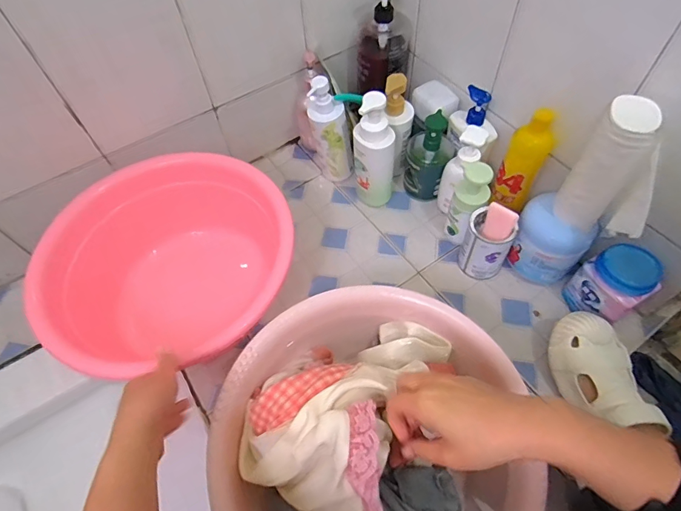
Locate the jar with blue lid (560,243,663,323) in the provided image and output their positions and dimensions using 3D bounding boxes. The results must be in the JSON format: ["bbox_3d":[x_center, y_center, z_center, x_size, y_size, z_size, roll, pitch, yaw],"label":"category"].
[{"bbox_3d":[0.396,0.044,0.603,0.081,0.108,0.081,-1,58,2],"label":"jar with blue lid"}]

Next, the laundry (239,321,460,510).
[{"bbox_3d":[0.014,0.182,0.457,0.235,0.130,0.263,3,58,5],"label":"laundry"}]

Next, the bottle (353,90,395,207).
[{"bbox_3d":[0.056,-0.165,0.692,0.067,0.215,0.058,4,58,5],"label":"bottle"}]

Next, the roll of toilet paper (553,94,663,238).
[{"bbox_3d":[0.334,-0.082,0.519,0.057,0.192,0.117,-8,58,-2],"label":"roll of toilet paper"}]

